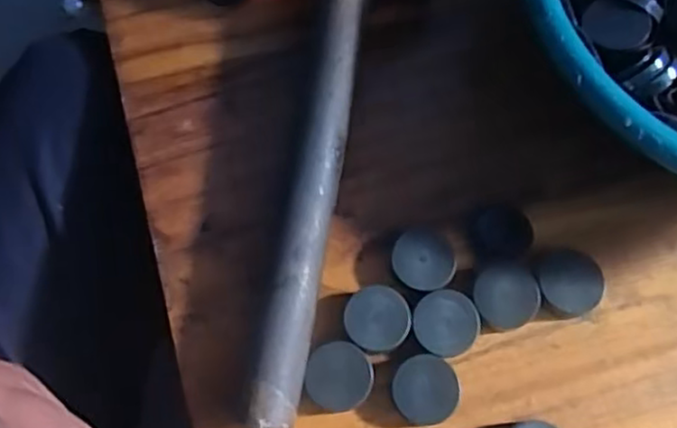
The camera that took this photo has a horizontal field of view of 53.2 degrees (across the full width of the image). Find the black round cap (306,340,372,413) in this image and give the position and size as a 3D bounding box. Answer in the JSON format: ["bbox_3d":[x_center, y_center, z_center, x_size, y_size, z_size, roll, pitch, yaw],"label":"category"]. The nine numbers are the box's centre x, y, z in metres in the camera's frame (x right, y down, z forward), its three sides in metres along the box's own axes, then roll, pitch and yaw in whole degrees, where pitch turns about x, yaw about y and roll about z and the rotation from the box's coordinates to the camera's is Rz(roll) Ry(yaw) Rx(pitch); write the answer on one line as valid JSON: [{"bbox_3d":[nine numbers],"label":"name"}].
[{"bbox_3d":[0.000,0.081,0.333,0.031,0.015,0.033,0,71,1],"label":"black round cap"}]

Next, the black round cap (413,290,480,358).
[{"bbox_3d":[0.054,0.056,0.341,0.032,0.013,0.032,0,71,1],"label":"black round cap"}]

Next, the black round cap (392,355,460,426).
[{"bbox_3d":[0.043,0.087,0.332,0.031,0.013,0.032,0,71,1],"label":"black round cap"}]

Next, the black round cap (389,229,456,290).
[{"bbox_3d":[0.045,0.024,0.353,0.031,0.013,0.034,0,71,1],"label":"black round cap"}]

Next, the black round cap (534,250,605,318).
[{"bbox_3d":[0.117,0.036,0.345,0.031,0.015,0.032,0,71,1],"label":"black round cap"}]

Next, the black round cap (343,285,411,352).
[{"bbox_3d":[0.020,0.053,0.343,0.032,0.014,0.032,0,71,1],"label":"black round cap"}]

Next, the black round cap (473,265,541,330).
[{"bbox_3d":[0.085,0.043,0.345,0.032,0.013,0.031,0,71,1],"label":"black round cap"}]

